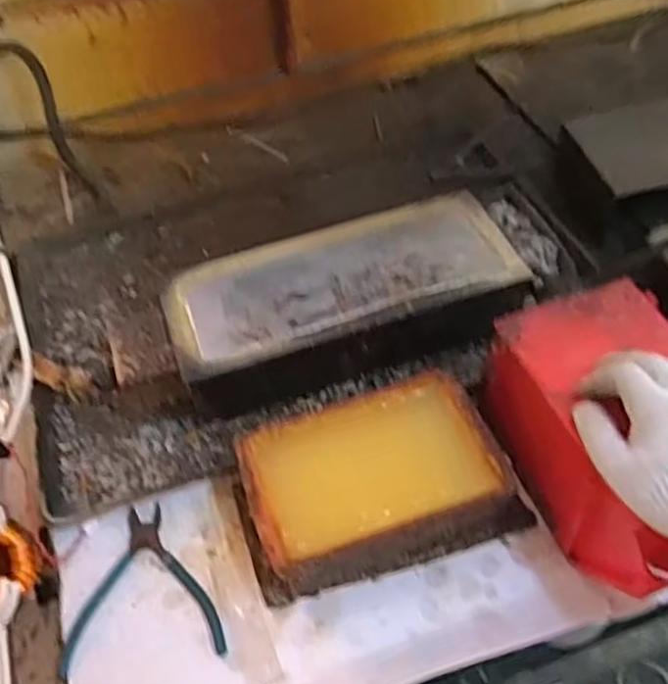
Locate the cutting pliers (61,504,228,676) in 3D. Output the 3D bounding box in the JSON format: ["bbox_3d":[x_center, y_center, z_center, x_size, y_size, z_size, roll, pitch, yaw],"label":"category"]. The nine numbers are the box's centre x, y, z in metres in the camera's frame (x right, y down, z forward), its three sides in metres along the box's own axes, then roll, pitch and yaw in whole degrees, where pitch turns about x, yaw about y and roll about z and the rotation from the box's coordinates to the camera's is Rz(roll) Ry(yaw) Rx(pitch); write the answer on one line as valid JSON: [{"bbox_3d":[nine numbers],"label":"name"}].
[{"bbox_3d":[-0.153,0.199,0.594,0.128,0.007,0.132,-6,49,0],"label":"cutting pliers"}]

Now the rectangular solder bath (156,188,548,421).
[{"bbox_3d":[0.010,-0.036,0.721,0.338,0.091,0.165,-17,50,-10],"label":"rectangular solder bath"}]

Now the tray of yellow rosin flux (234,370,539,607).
[{"bbox_3d":[0.035,0.115,0.604,0.225,0.065,0.141,-17,50,-10],"label":"tray of yellow rosin flux"}]

